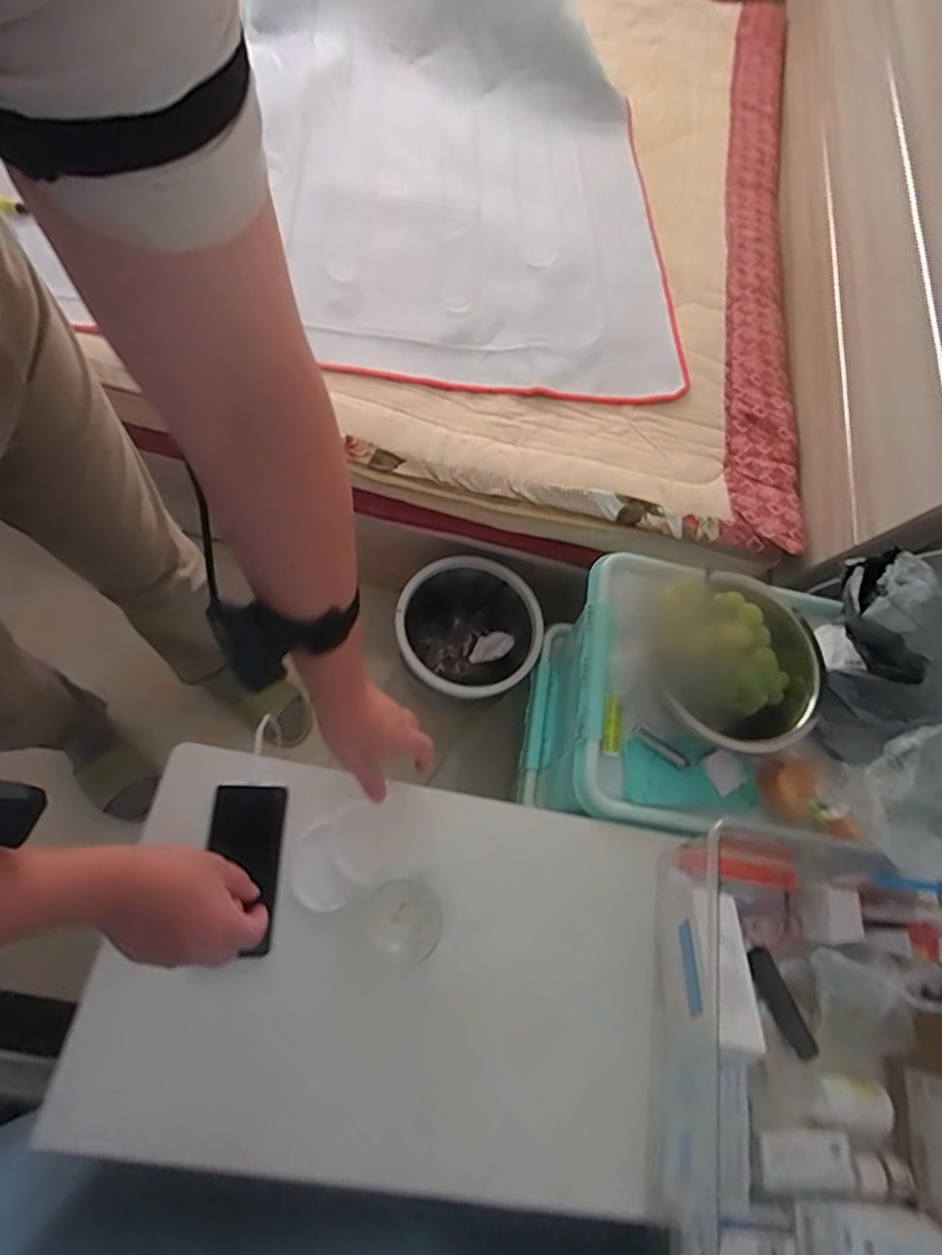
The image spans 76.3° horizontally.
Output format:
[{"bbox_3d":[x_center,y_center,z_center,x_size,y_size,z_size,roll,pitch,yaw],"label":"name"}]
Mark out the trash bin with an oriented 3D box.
[{"bbox_3d":[-0.005,0.022,1.052,0.234,0.196,0.231,4,68,-9],"label":"trash bin"}]

